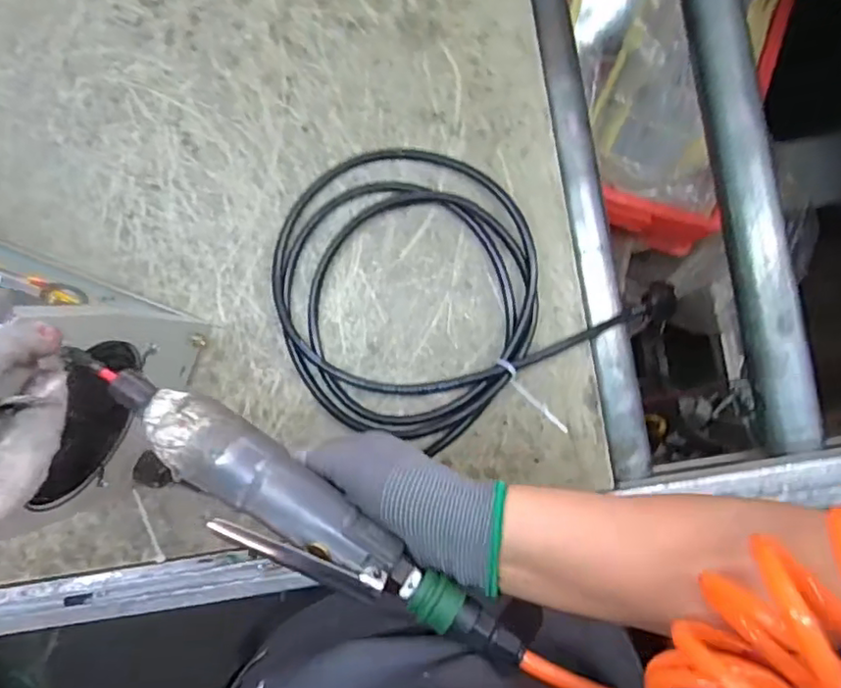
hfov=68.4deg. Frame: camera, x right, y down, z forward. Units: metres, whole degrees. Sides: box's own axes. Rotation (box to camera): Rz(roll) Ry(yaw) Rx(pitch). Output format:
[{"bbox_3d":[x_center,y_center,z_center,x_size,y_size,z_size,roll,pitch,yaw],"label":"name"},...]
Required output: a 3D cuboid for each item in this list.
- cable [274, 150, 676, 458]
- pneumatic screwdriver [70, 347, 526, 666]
[{"bbox_3d":[0.021,-0.024,0.525,0.316,0.021,0.232,32,91,3],"label":"cable"},{"bbox_3d":[-0.066,0.087,0.322,0.257,0.029,0.043,33,92,5],"label":"pneumatic screwdriver"}]

